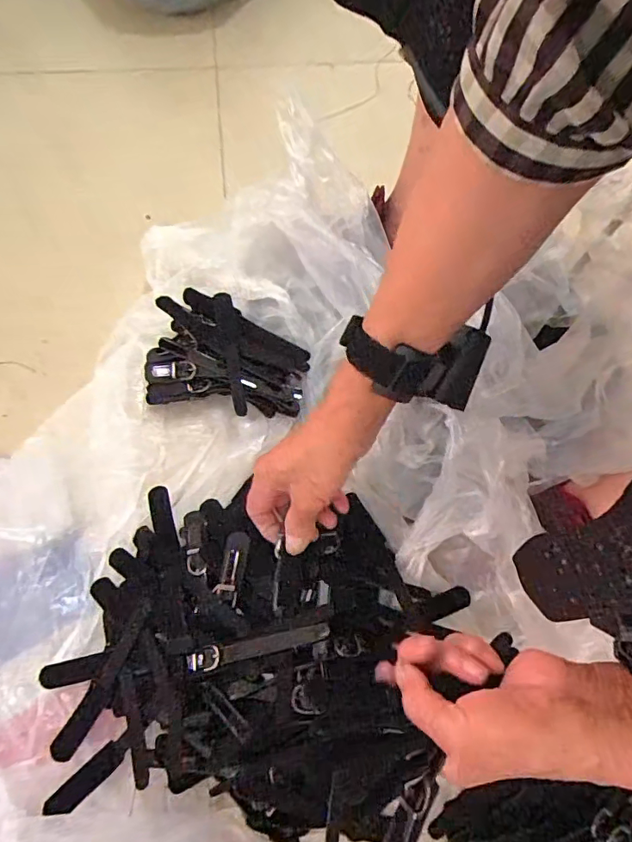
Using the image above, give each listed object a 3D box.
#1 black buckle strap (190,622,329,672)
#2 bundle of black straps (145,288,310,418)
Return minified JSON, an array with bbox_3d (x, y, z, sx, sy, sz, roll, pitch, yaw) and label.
[{"bbox_3d":[-0.041,0.163,0.353,0.102,0.011,0.015,-10,67,-3],"label":"black buckle strap"},{"bbox_3d":[-0.082,-0.060,0.458,0.146,0.058,0.101,10,68,5],"label":"bundle of black straps"}]

